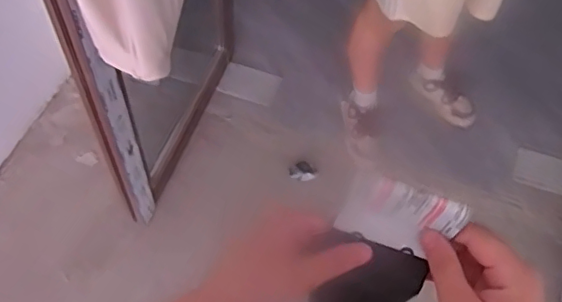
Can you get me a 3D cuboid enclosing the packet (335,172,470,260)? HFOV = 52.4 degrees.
[{"bbox_3d":[0.077,0.042,0.365,0.072,0.056,0.010,19,42,-4],"label":"packet"}]

